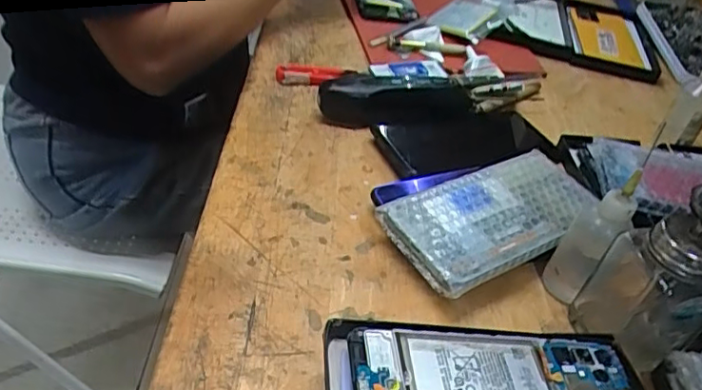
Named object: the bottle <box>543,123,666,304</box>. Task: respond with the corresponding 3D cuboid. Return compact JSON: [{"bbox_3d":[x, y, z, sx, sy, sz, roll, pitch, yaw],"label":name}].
[{"bbox_3d":[0.151,0.019,0.361,0.031,0.115,0.031,30,44,21],"label":"bottle"}]

